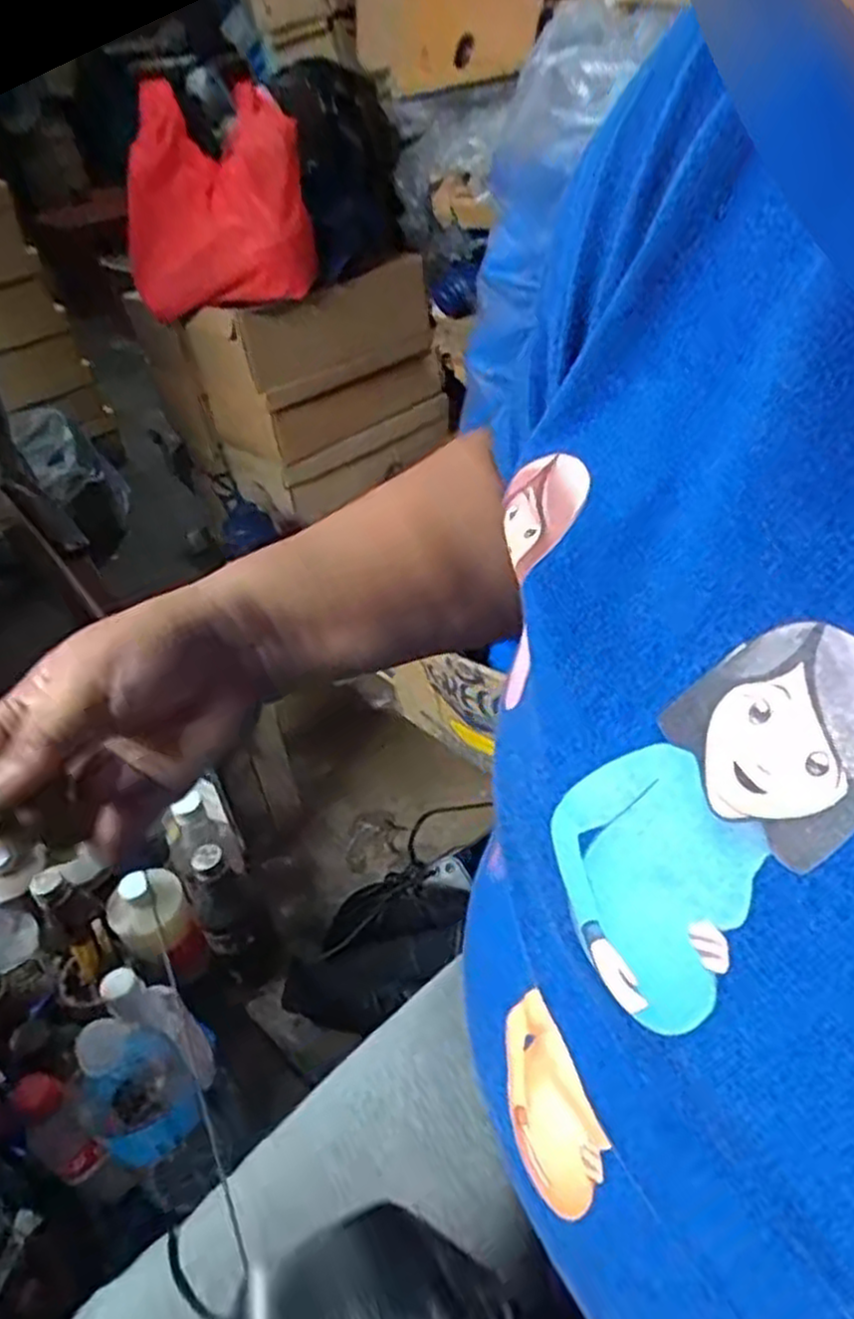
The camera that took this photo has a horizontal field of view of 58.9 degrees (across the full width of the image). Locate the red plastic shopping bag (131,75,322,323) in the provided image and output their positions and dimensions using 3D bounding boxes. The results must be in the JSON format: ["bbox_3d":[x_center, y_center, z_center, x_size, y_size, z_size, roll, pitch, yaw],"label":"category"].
[{"bbox_3d":[-0.262,-0.563,0.935,0.226,0.221,0.155,-12,40,-6],"label":"red plastic shopping bag"}]

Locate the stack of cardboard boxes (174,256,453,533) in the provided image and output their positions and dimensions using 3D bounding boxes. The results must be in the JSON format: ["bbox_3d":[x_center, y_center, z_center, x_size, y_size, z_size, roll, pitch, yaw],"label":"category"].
[{"bbox_3d":[-0.164,-0.429,1.166,0.349,0.277,0.213,-35,47,-29],"label":"stack of cardboard boxes"}]

